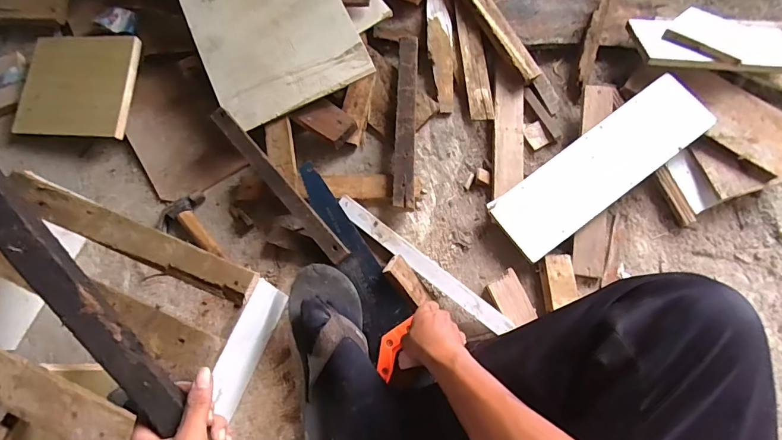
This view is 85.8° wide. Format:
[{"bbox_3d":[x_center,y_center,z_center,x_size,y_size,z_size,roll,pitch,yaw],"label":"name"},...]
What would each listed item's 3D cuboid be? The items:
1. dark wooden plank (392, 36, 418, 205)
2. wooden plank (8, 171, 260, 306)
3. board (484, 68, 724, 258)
[{"bbox_3d":[0.026,-0.176,0.737,0.036,0.027,0.318,1,71,3],"label":"dark wooden plank"},{"bbox_3d":[-0.344,0.021,0.547,0.365,0.017,0.046,21,73,10],"label":"wooden plank"},{"bbox_3d":[0.356,-0.093,0.713,0.389,0.016,0.119,-36,78,-4],"label":"board"}]

